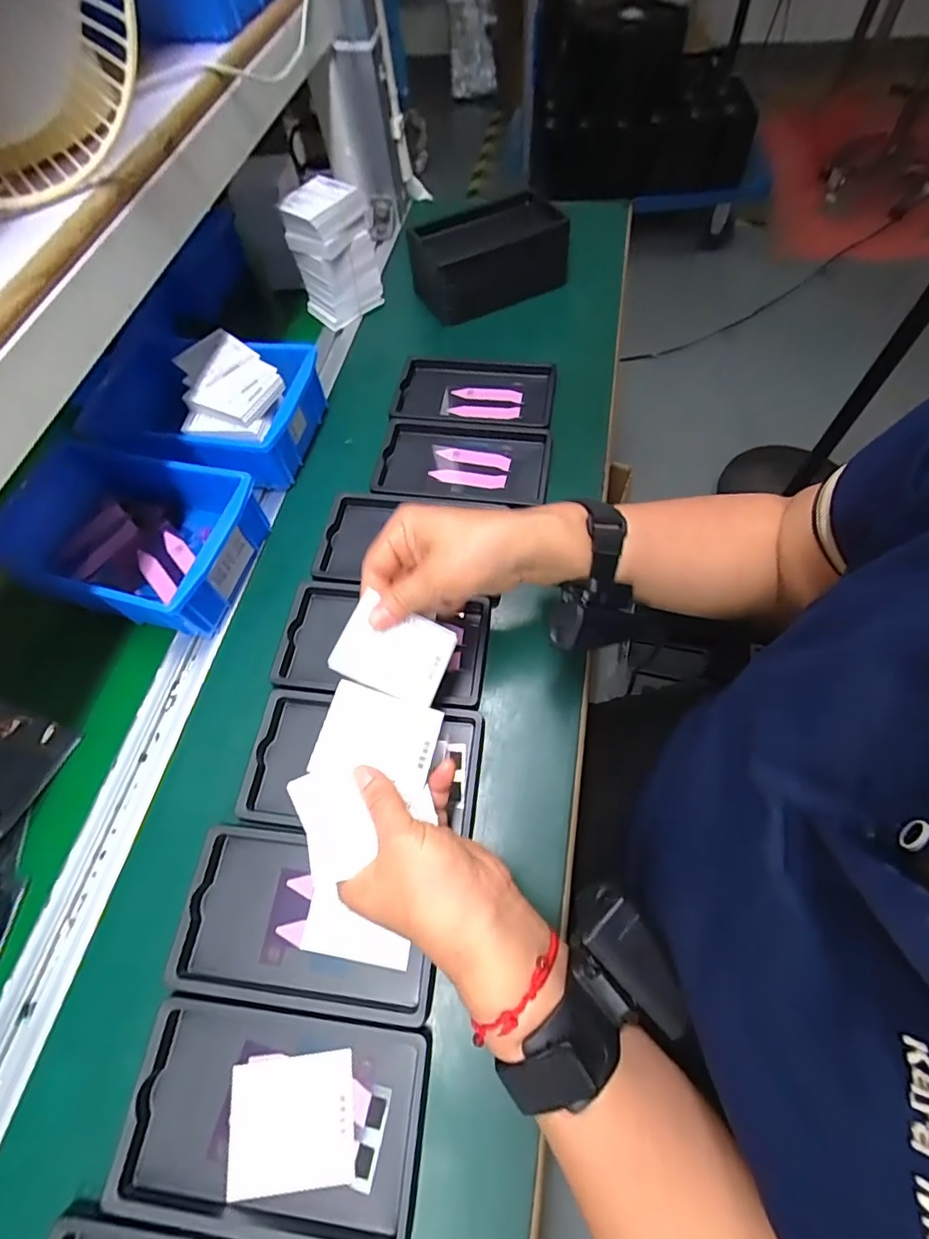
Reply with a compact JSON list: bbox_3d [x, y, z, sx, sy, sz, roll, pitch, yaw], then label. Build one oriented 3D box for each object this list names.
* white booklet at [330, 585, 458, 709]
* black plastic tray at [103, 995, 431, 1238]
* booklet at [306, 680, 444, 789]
[{"bbox_3d":[-0.045,0.020,0.336,0.069,0.005,0.057,26,66,-5],"label":"white booklet"},{"bbox_3d":[-0.103,0.271,0.281,0.157,0.017,0.093,5,63,2],"label":"black plastic tray"},{"bbox_3d":[-0.052,0.072,0.314,0.068,0.004,0.056,19,63,-7],"label":"booklet"}]

